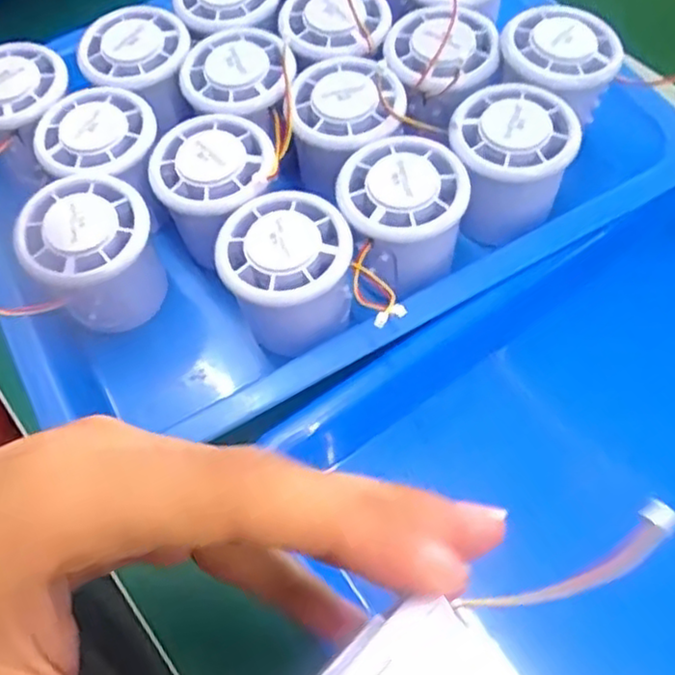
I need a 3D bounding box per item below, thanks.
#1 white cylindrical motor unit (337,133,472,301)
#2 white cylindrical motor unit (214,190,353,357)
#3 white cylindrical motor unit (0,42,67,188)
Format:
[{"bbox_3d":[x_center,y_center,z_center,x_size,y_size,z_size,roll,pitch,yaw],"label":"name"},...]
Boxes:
[{"bbox_3d":[0.028,-0.054,0.311,0.053,0.040,0.063,16,64,11],"label":"white cylindrical motor unit"},{"bbox_3d":[-0.021,-0.025,0.305,0.054,0.047,0.059,-1,62,2],"label":"white cylindrical motor unit"},{"bbox_3d":[-0.162,-0.118,0.360,0.054,0.041,0.054,-1,62,2],"label":"white cylindrical motor unit"}]

